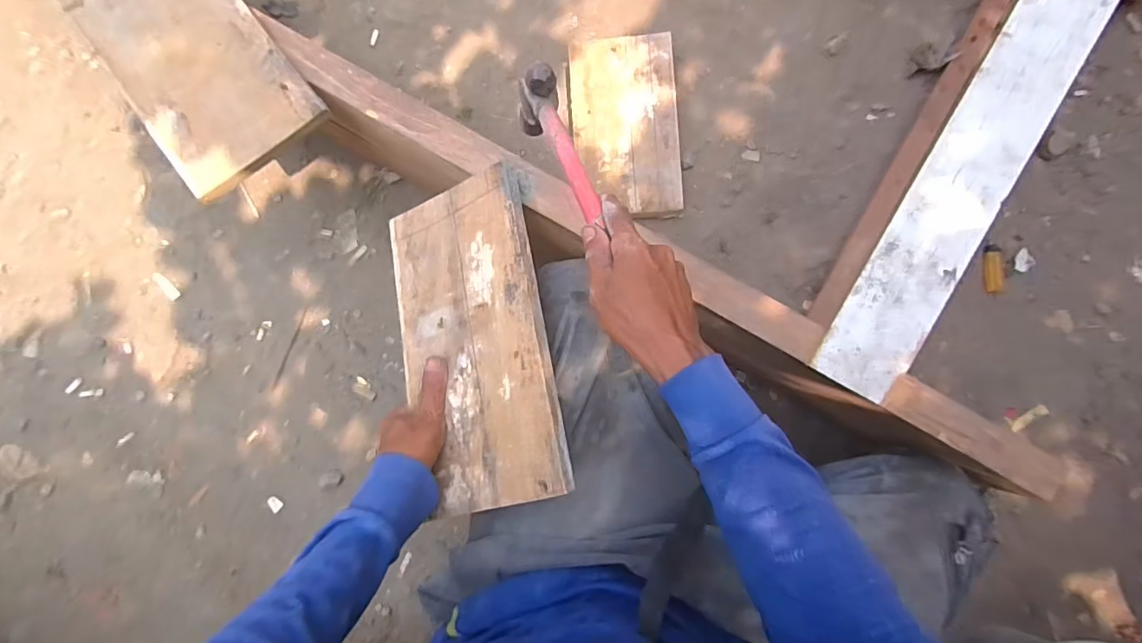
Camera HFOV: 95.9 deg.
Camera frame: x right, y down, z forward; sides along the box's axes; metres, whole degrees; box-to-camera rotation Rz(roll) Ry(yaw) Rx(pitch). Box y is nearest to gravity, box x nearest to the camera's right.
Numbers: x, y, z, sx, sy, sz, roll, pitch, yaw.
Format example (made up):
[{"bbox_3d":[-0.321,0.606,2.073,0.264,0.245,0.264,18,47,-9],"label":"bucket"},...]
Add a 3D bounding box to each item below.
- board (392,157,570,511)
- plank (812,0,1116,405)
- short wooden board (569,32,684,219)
[{"bbox_3d":[-0.105,0.015,0.540,0.171,0.016,0.341,-19,71,23],"label":"board"},{"bbox_3d":[0.501,-0.289,0.551,0.088,0.012,0.823,29,91,9],"label":"plank"},{"bbox_3d":[0.091,-0.322,0.844,0.167,0.018,0.294,-4,87,-3],"label":"short wooden board"}]

